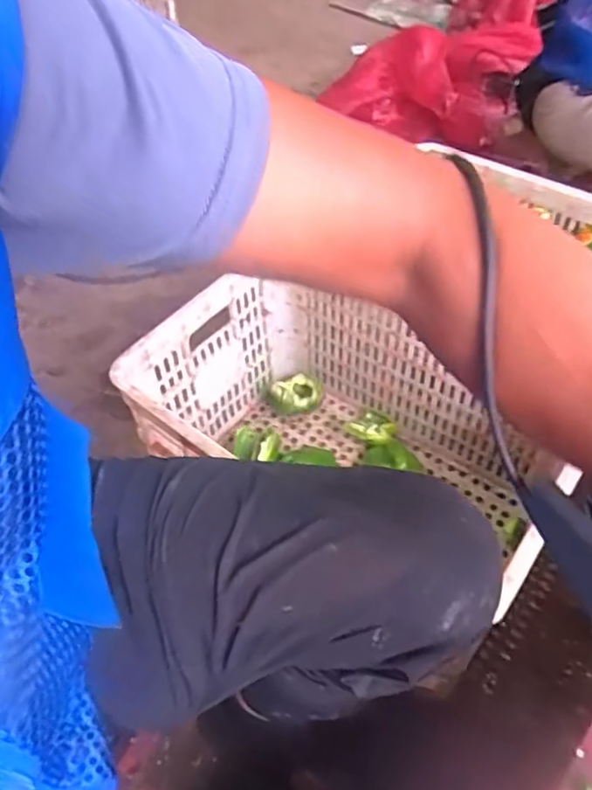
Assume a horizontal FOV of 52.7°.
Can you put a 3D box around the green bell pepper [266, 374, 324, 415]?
[{"bbox_3d":[-0.003,0.004,1.012,0.088,0.068,0.077,-9,50,-5],"label":"green bell pepper"}]

